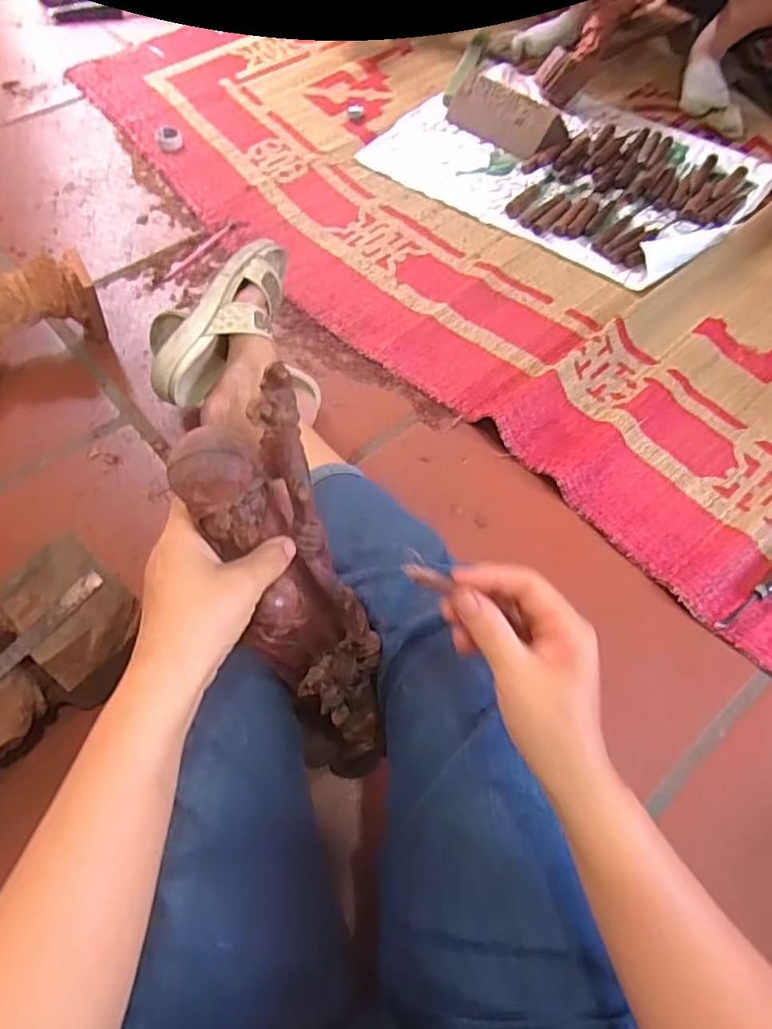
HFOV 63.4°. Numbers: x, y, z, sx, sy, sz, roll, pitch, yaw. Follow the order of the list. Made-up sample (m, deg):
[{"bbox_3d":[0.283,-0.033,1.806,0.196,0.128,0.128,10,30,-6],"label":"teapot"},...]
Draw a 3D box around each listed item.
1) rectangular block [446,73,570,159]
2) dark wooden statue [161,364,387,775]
[{"bbox_3d":[0.226,-0.753,1.175,0.233,0.057,0.118,37,66,17],"label":"rectangular block"},{"bbox_3d":[-0.052,0.085,0.440,0.076,0.398,0.055,-24,42,-15],"label":"dark wooden statue"}]

